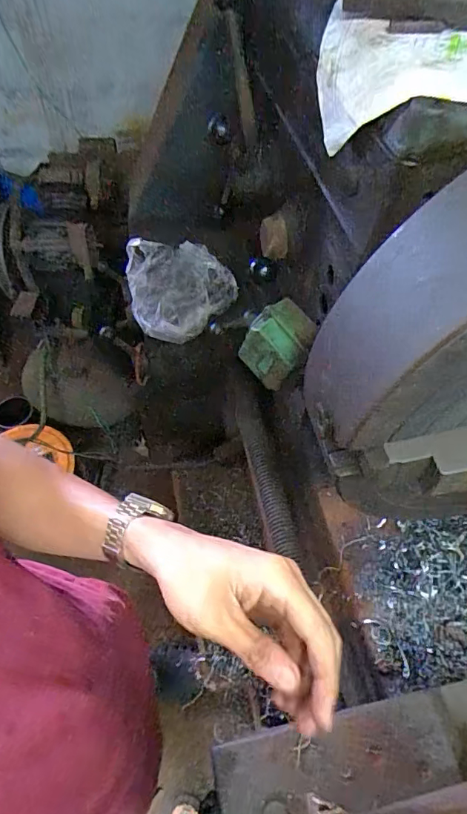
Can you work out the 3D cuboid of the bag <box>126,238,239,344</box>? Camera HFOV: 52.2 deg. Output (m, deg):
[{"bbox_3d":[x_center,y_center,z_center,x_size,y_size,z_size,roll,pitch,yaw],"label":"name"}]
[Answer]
[{"bbox_3d":[-0.094,-0.231,0.880,0.200,0.079,0.211,-10,57,-6],"label":"bag"}]

